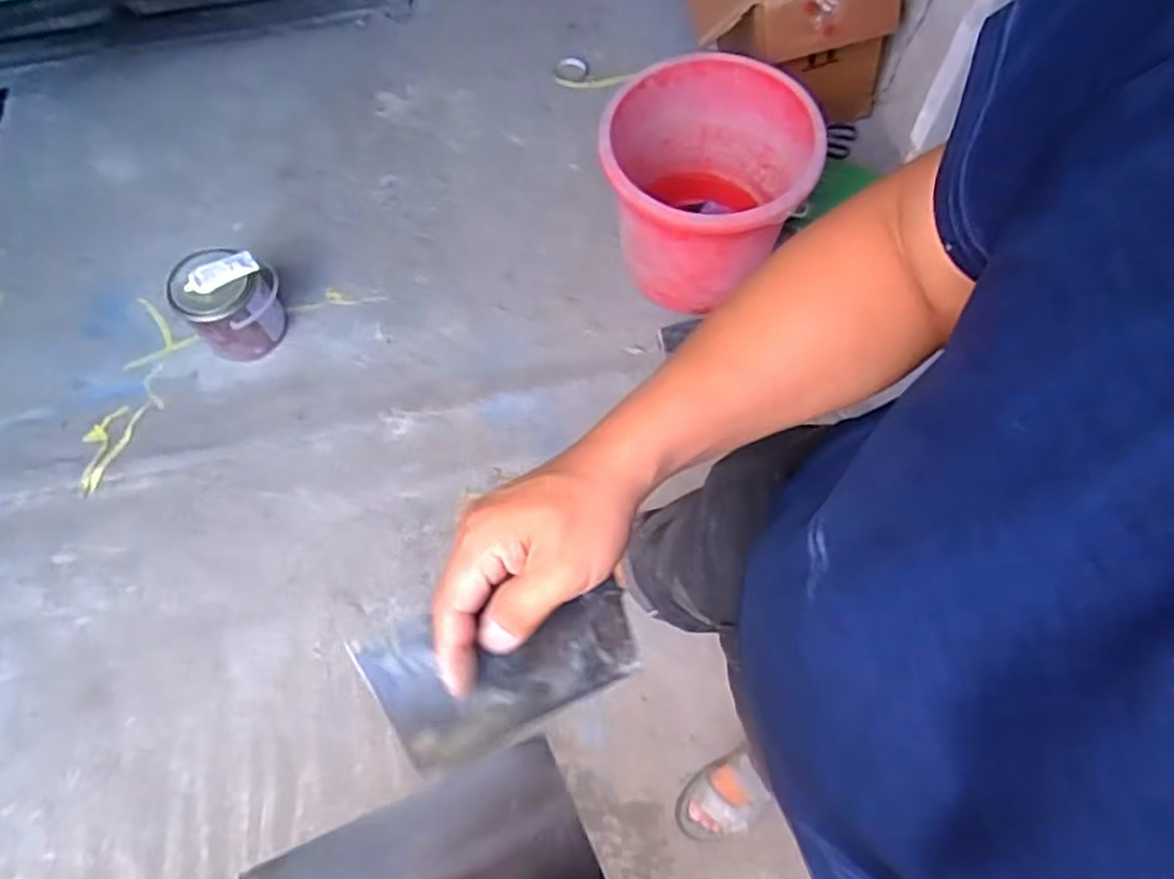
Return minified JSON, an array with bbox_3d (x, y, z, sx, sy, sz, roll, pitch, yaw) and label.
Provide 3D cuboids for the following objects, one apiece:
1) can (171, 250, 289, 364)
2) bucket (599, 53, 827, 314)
[{"bbox_3d":[-0.674,-0.262,1.446,0.177,0.178,0.163,0,65,1],"label":"can"},{"bbox_3d":[0.215,-0.457,1.386,0.347,0.318,0.360,0,65,1],"label":"bucket"}]

